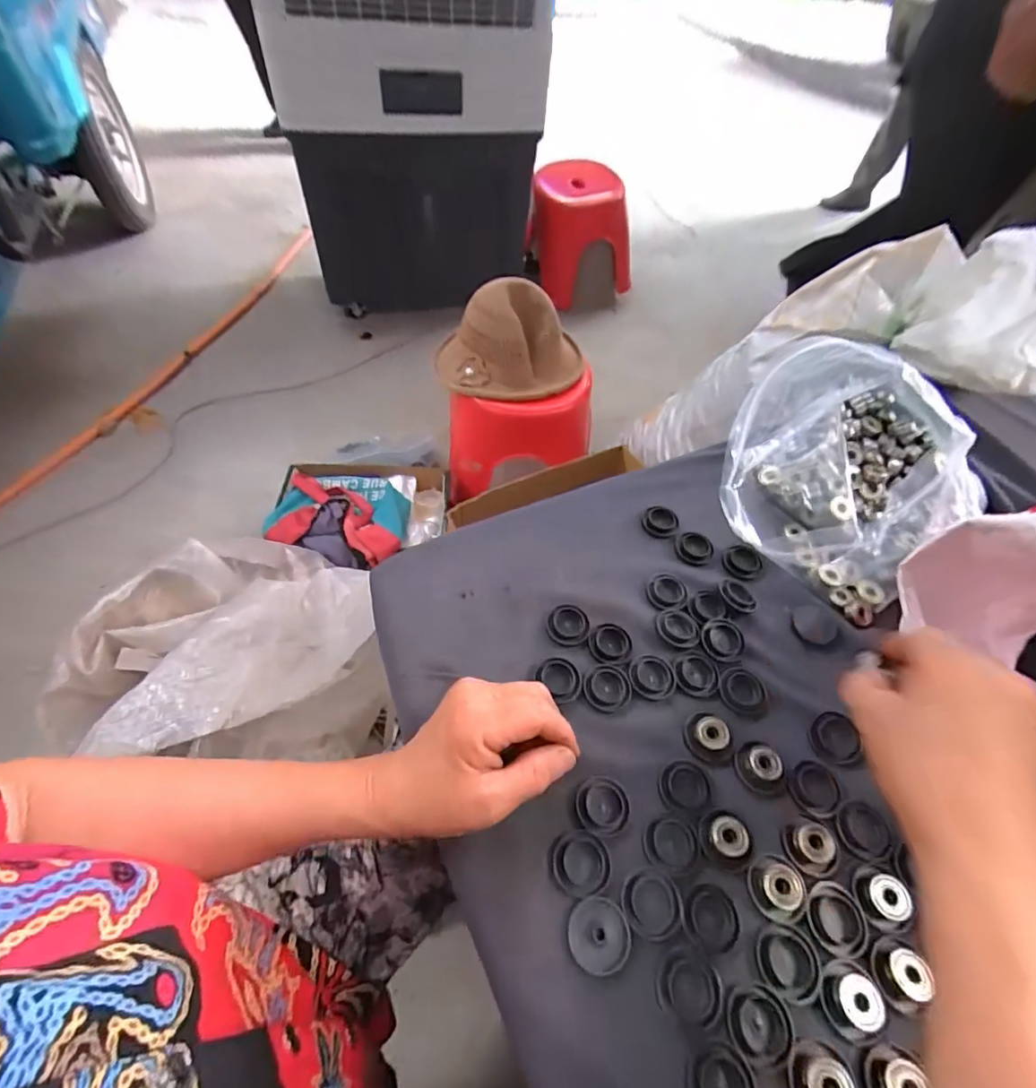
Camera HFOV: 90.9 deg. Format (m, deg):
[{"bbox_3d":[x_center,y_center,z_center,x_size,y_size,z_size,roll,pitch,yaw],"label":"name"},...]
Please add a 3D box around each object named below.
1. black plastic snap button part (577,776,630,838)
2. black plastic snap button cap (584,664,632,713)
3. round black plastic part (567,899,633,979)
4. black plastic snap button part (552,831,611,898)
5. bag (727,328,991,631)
[{"bbox_3d":[0.054,0.164,0.319,0.032,0.004,0.032,-1,53,-5],"label":"black plastic snap button part"},{"bbox_3d":[0.065,0.103,0.367,0.032,0.004,0.033,2,53,-3],"label":"black plastic snap button cap"},{"bbox_3d":[0.045,0.215,0.280,0.034,0.004,0.033,2,53,-3],"label":"round black plastic part"},{"bbox_3d":[0.037,0.188,0.300,0.034,0.004,0.032,-1,53,-5],"label":"black plastic snap button part"},{"bbox_3d":[0.282,-0.092,0.446,0.168,0.137,0.233,28,56,15],"label":"bag"}]

